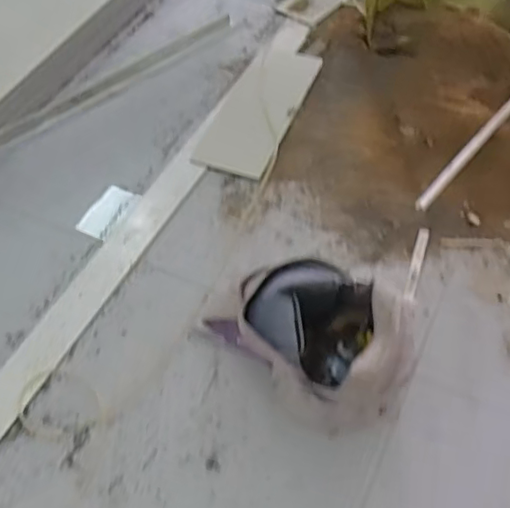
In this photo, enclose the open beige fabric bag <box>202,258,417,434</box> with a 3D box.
[{"bbox_3d":[0.131,0.163,1.345,0.262,0.293,0.409,-33,59,-20],"label":"open beige fabric bag"}]

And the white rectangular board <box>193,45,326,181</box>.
[{"bbox_3d":[0.011,-0.417,1.816,0.211,0.024,0.457,23,70,11],"label":"white rectangular board"}]

